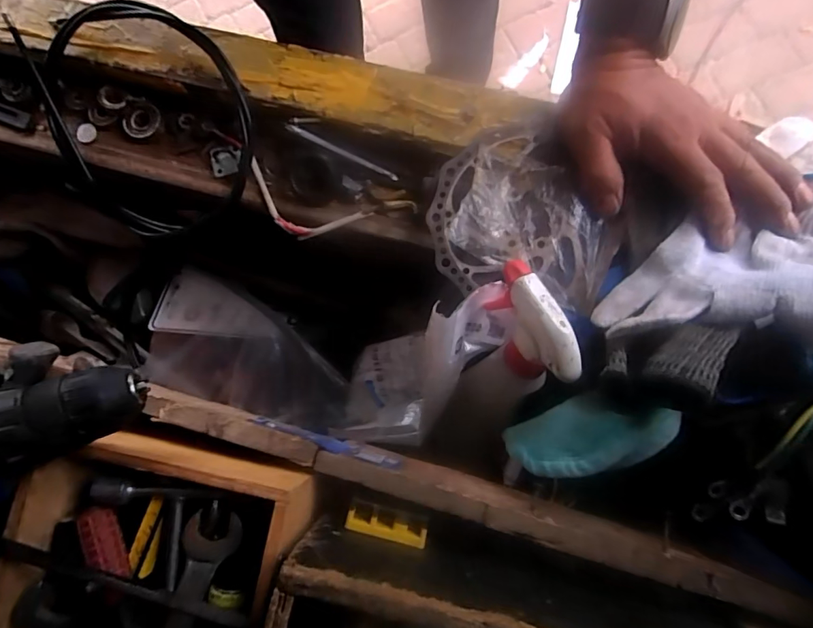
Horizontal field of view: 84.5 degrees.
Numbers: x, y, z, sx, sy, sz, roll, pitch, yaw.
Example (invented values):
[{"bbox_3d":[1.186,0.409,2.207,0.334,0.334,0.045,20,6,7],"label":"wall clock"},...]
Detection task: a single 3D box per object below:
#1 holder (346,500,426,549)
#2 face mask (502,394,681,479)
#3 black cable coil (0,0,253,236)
[{"bbox_3d":[-0.012,0.134,0.286,0.051,0.004,0.019,13,82,7],"label":"holder"},{"bbox_3d":[0.109,0.079,0.289,0.028,0.116,0.047,11,69,-40],"label":"face mask"},{"bbox_3d":[-0.228,-0.165,0.388,0.197,0.024,0.188,2,106,8],"label":"black cable coil"}]

